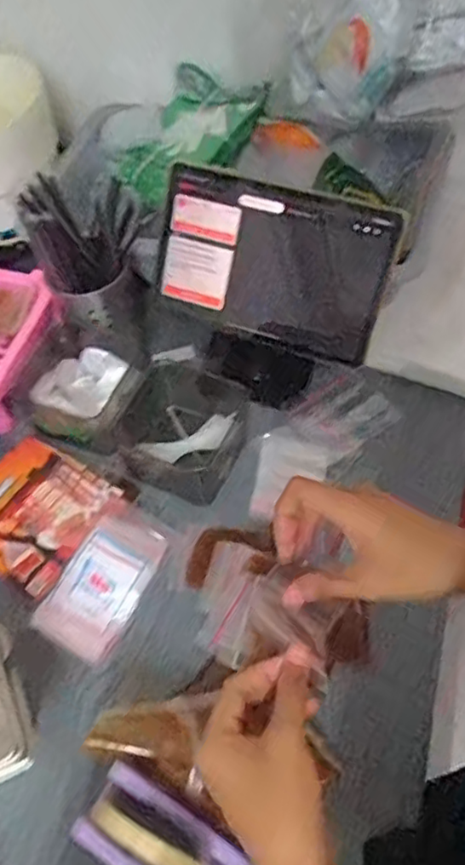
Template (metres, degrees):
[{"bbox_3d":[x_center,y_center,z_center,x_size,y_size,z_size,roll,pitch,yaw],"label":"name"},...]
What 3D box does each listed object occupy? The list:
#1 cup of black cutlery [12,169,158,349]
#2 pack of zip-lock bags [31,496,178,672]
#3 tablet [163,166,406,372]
[{"bbox_3d":[-0.143,-0.177,0.677,0.115,0.189,0.102,-17,59,-7],"label":"cup of black cutlery"},{"bbox_3d":[-0.120,0.139,0.604,0.074,0.025,0.145,25,63,14],"label":"pack of zip-lock bags"},{"bbox_3d":[0.040,-0.180,0.670,0.243,0.164,0.016,17,29,8],"label":"tablet"}]

